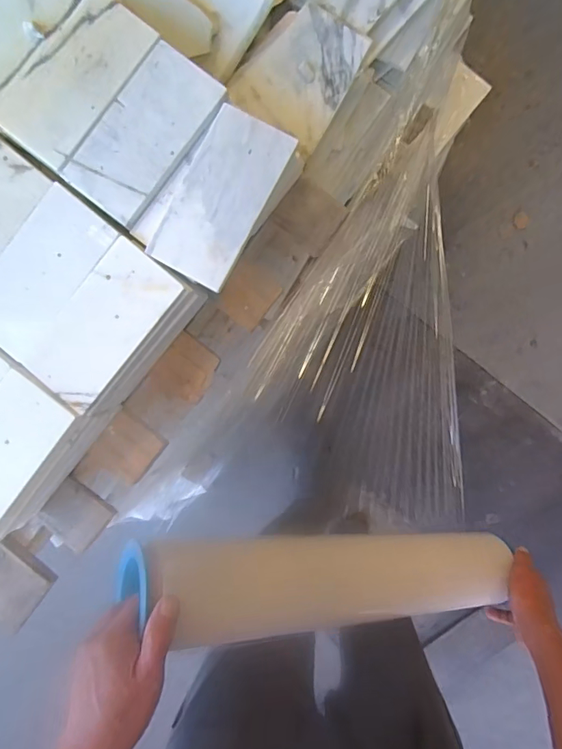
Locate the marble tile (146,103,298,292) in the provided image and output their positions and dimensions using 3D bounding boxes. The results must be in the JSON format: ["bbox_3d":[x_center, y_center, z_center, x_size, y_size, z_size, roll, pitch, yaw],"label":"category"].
[{"bbox_3d":[-0.053,-0.155,0.392,0.076,0.004,0.146,28,91,2],"label":"marble tile"}]

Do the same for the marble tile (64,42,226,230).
[{"bbox_3d":[-0.120,-0.213,0.392,0.076,0.004,0.146,39,92,2],"label":"marble tile"}]

